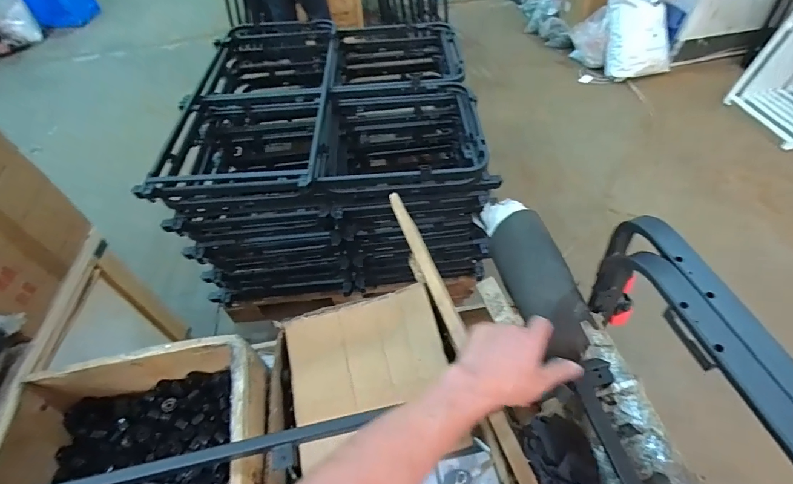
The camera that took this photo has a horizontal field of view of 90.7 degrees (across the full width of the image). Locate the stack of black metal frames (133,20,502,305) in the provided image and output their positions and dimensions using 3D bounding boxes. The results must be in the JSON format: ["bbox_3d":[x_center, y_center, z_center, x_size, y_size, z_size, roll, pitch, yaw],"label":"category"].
[{"bbox_3d":[-0.237,-0.486,1.681,0.985,0.541,1.282,-4,52,1],"label":"stack of black metal frames"}]

